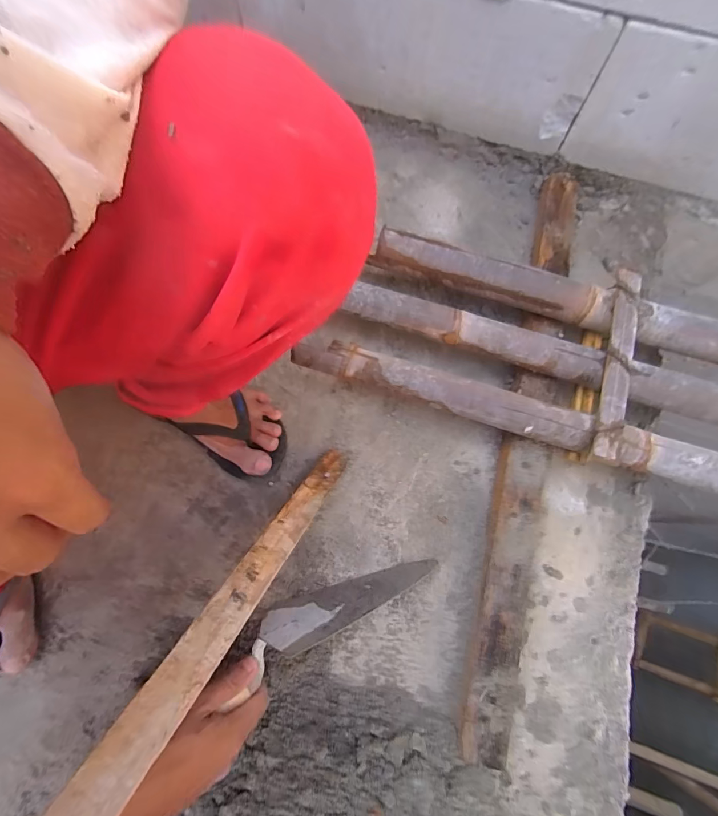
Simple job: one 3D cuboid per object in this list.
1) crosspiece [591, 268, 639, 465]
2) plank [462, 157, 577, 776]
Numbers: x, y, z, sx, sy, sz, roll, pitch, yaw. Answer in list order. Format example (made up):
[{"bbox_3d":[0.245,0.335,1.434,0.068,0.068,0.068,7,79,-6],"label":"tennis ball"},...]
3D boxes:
[{"bbox_3d":[0.347,-0.063,0.502,0.033,0.022,0.274,18,72,4],"label":"crosspiece"},{"bbox_3d":[0.256,-0.002,0.560,0.080,0.043,0.871,16,72,4],"label":"plank"}]

